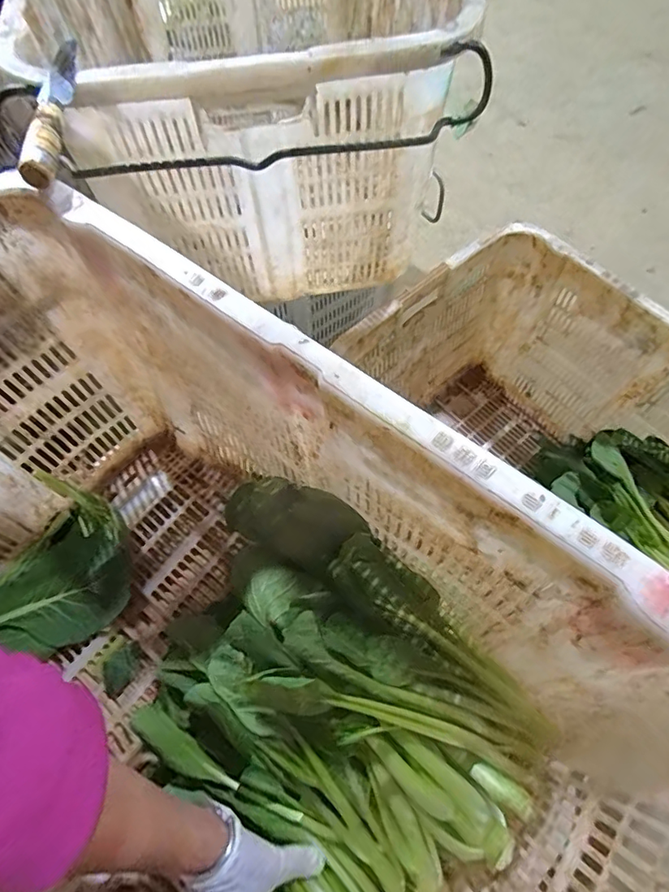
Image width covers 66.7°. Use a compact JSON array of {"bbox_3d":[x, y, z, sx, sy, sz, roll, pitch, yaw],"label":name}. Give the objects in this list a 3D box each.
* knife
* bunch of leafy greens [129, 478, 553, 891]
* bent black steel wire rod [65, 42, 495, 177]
[{"bbox_3d":[-0.246,-0.300,0.441,0.032,0.025,0.211,-10,63,-4],"label":"knife"},{"bbox_3d":[-0.023,0.249,0.467,0.306,0.123,0.377,-37,68,-16],"label":"bunch of leafy greens"},{"bbox_3d":[-0.055,-0.334,0.516,0.436,0.093,0.026,-10,63,-3],"label":"bent black steel wire rod"}]

